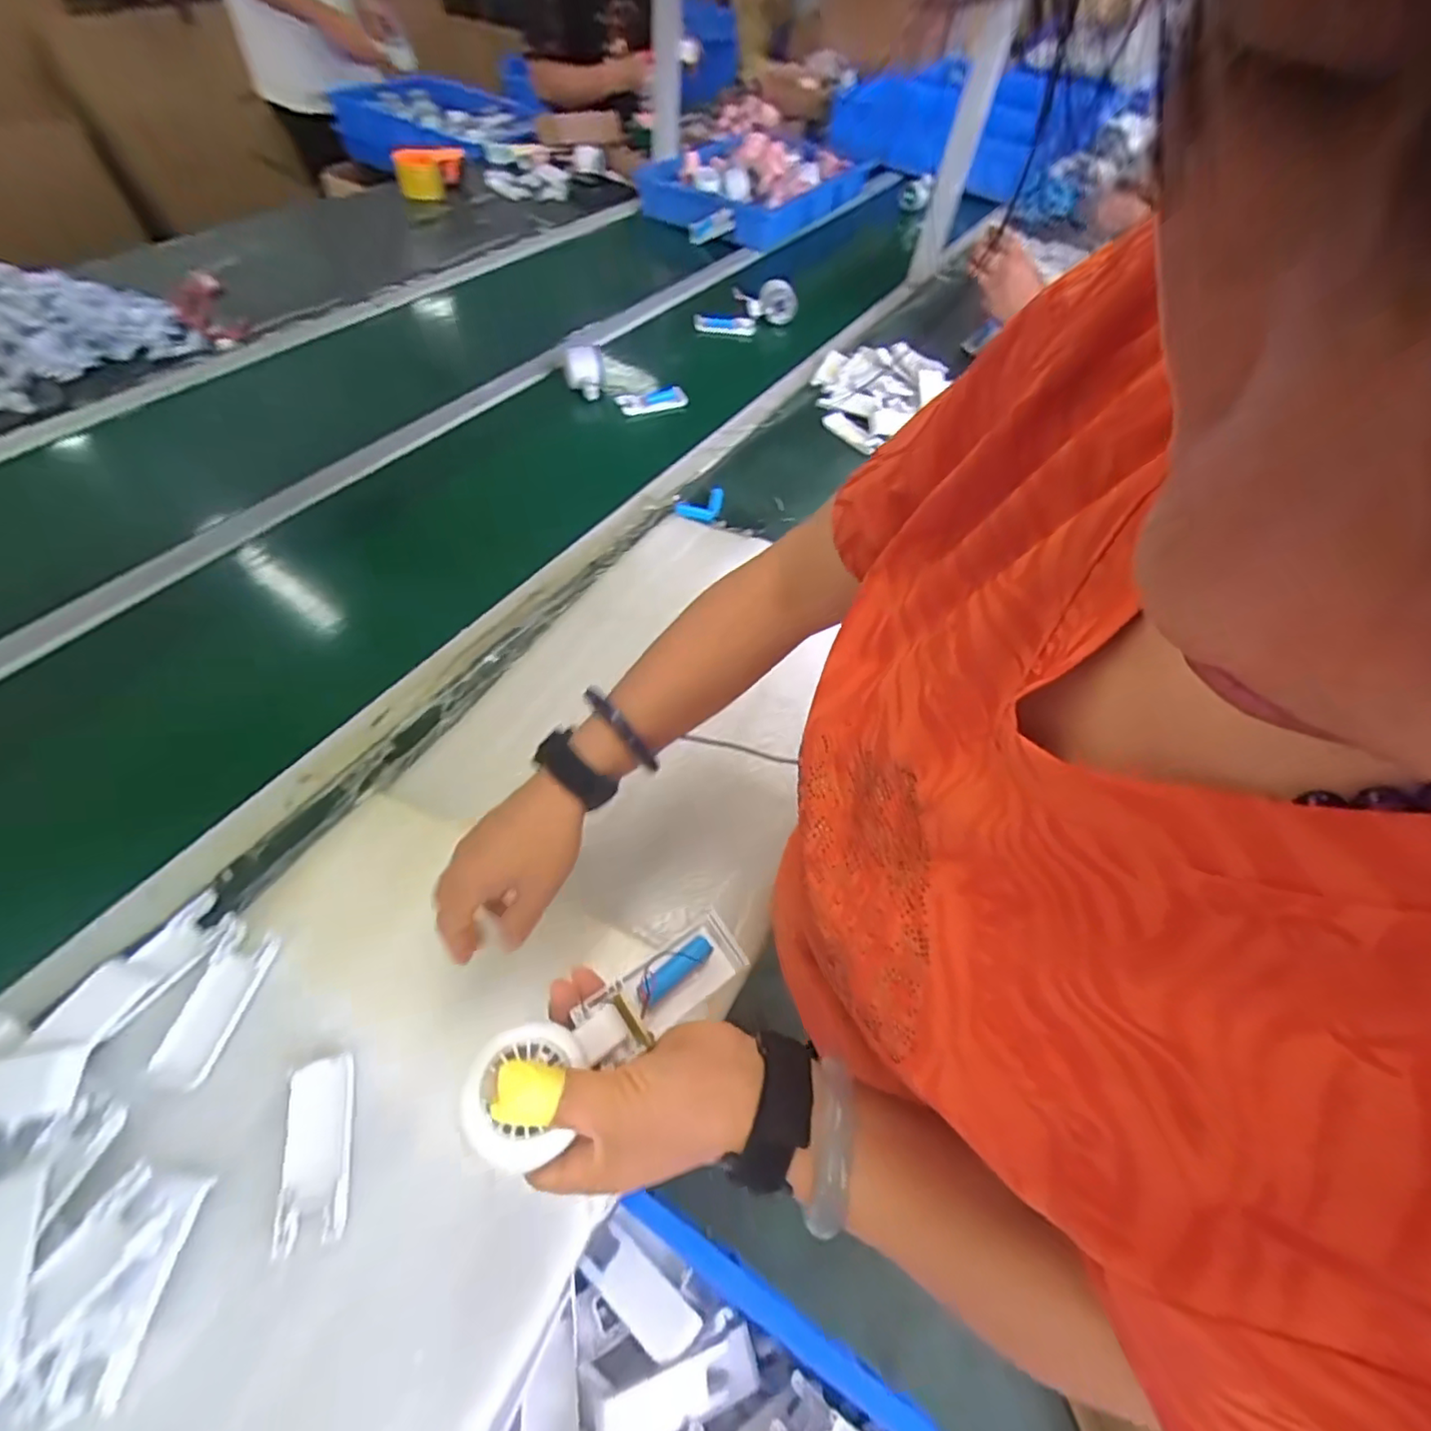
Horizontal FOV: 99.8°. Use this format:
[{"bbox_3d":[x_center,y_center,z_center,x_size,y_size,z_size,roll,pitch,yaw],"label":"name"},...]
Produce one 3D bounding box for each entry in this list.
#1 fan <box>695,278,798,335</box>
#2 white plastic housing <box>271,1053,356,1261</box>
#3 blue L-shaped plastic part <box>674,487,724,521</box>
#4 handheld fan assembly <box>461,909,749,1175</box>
[{"bbox_3d":[0.052,-0.762,1.136,0.193,0.079,0.063,-10,57,-12],"label":"fan"},{"bbox_3d":[-0.265,0.286,0.399,0.043,0.010,0.101,-9,57,-11],"label":"white plastic housing"},{"bbox_3d":[-0.012,-0.288,0.818,0.041,0.016,0.085,39,61,20],"label":"blue L-shaped plastic part"},{"bbox_3d":[-0.049,0.161,0.317,0.048,0.026,0.168,46,36,23],"label":"handheld fan assembly"}]

